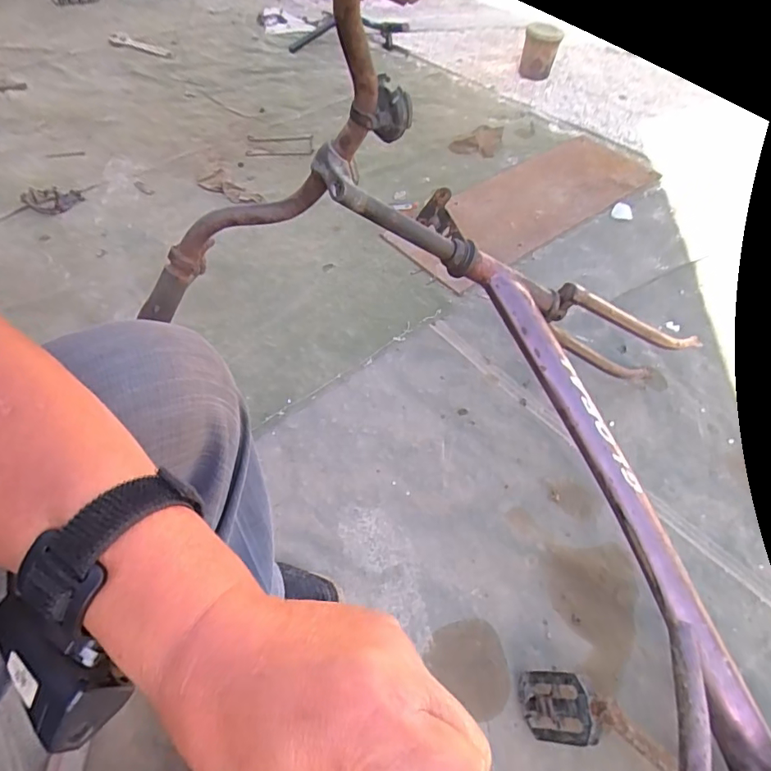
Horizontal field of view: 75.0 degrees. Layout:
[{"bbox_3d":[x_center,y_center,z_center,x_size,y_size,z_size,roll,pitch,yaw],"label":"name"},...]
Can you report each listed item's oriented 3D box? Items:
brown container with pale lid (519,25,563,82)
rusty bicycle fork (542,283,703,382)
[{"bbox_3d":[0.418,-0.908,1.353,0.092,0.122,0.103,8,57,8],"label":"brown container with pale lid"},{"bbox_3d":[0.351,-0.068,0.732,0.370,0.119,0.054,19,45,-39],"label":"rusty bicycle fork"}]

